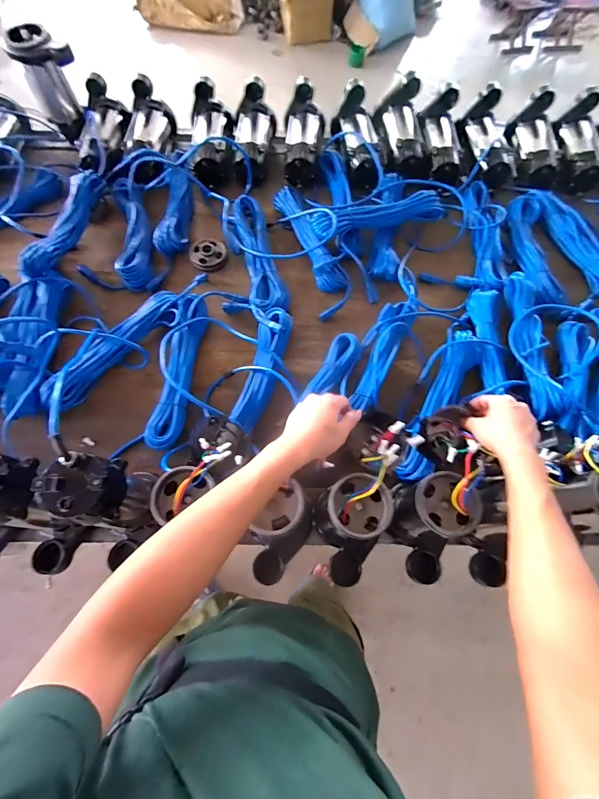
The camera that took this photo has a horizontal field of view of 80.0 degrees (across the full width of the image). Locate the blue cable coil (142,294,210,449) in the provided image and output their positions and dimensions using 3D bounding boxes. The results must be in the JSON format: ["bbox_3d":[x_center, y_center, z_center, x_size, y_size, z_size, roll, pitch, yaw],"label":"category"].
[{"bbox_3d":[-0.255,-0.068,0.758,0.065,0.064,0.351,5,68,1],"label":"blue cable coil"}]

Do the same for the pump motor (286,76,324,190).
[{"bbox_3d":[0.009,-0.747,1.022,0.113,0.102,0.281,4,82,0],"label":"pump motor"}]

